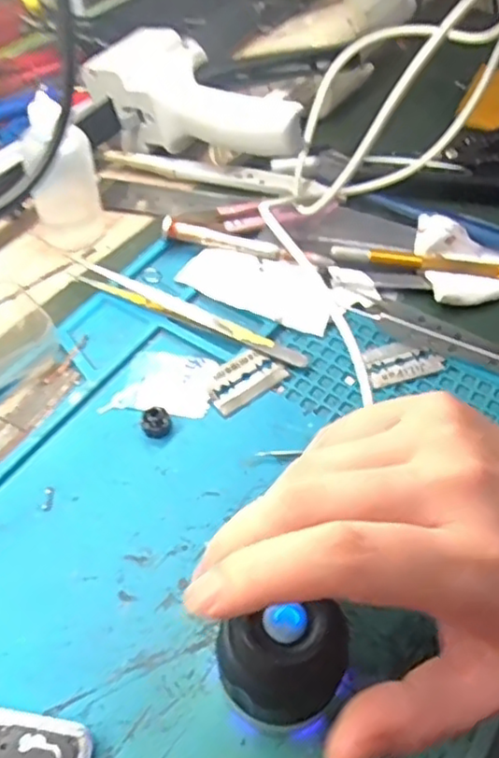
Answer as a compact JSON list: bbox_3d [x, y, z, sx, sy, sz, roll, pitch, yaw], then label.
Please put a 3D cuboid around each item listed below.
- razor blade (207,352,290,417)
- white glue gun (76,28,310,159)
[{"bbox_3d":[-0.002,0.001,0.316,0.038,0.004,0.022,-33,67,-22],"label":"razor blade"},{"bbox_3d":[-0.024,-0.158,0.396,0.149,0.060,0.061,34,59,20],"label":"white glue gun"}]

